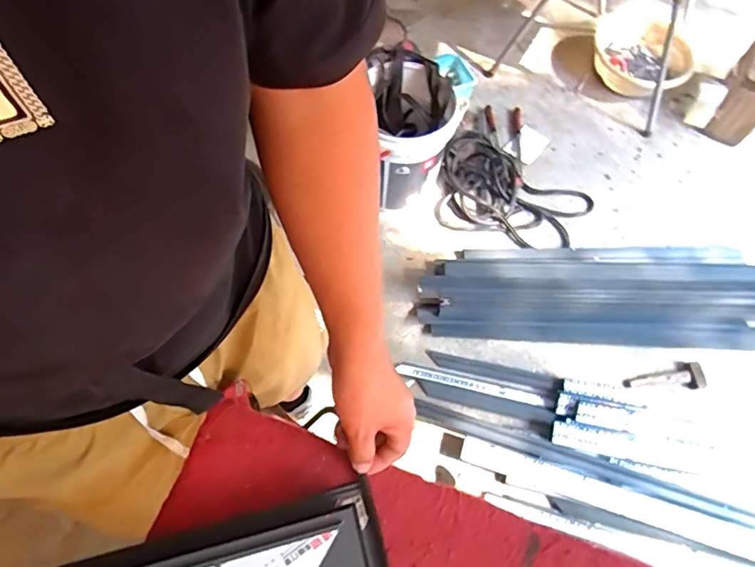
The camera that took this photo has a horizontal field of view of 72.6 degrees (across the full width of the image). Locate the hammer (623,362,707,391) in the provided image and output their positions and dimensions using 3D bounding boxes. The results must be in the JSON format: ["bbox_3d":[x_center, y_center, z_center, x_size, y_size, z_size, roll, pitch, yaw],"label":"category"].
[{"bbox_3d":[0.823,0.280,1.469,0.231,0.026,0.079,-11,64,-8],"label":"hammer"}]

